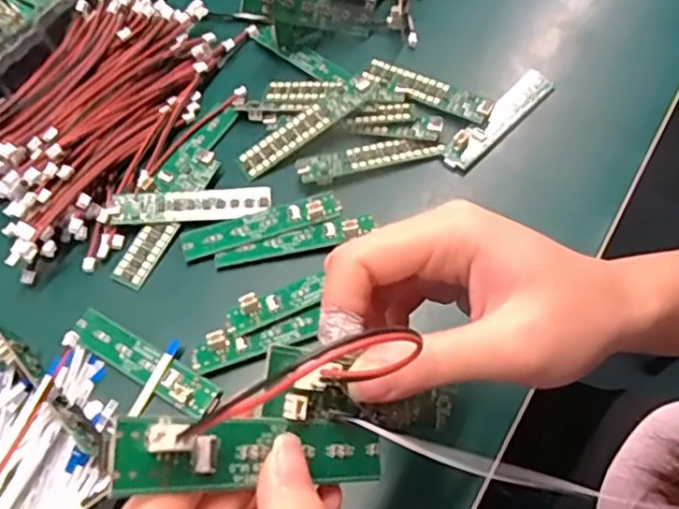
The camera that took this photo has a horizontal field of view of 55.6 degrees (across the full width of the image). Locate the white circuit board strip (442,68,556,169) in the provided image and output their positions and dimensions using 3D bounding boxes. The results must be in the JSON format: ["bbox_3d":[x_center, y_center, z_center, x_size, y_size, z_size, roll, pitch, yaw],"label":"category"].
[{"bbox_3d":[0.090,-0.077,0.362,0.017,0.008,0.081,39,71,24],"label":"white circuit board strip"}]

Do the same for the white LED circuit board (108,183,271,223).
[{"bbox_3d":[-0.079,-0.029,0.344,0.082,0.005,0.020,-8,60,1],"label":"white LED circuit board"}]

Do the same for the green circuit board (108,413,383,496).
[{"bbox_3d":[-0.019,0.052,0.171,0.081,0.008,0.017,14,52,-39],"label":"green circuit board"}]

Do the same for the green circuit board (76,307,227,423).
[{"bbox_3d":[-0.094,0.050,0.304,0.084,0.008,0.018,26,66,19],"label":"green circuit board"}]

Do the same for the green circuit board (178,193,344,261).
[{"bbox_3d":[-0.041,-0.017,0.339,0.083,0.009,0.020,-16,60,-4],"label":"green circuit board"}]

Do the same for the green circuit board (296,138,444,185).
[{"bbox_3d":[0.017,-0.053,0.353,0.079,0.004,0.018,-12,60,-1],"label":"green circuit board"}]

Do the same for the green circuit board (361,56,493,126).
[{"bbox_3d":[0.049,-0.097,0.374,0.081,0.006,0.019,29,77,23],"label":"green circuit board"}]

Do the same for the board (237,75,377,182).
[{"bbox_3d":[-0.020,-0.073,0.359,0.085,0.006,0.019,-35,65,1],"label":"board"}]

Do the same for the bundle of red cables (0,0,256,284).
[{"bbox_3d":[-0.145,-0.087,0.375,0.114,0.032,0.196,21,64,17],"label":"bundle of red cables"}]

